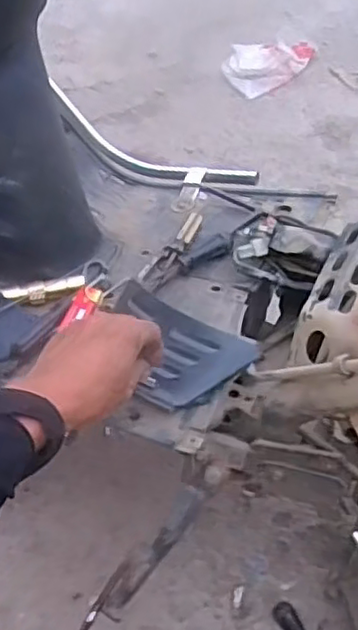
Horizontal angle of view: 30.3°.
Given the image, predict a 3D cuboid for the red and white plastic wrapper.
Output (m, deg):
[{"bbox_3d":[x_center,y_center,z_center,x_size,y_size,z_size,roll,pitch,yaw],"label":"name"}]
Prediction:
[{"bbox_3d":[0.242,-0.653,1.681,0.252,0.084,0.164,-17,50,-11],"label":"red and white plastic wrapper"}]

